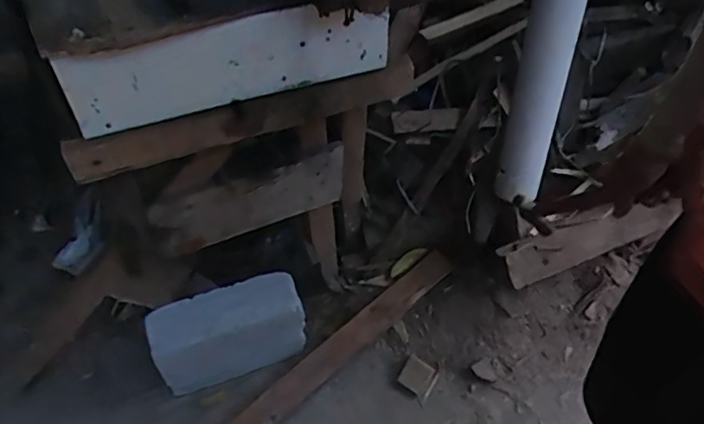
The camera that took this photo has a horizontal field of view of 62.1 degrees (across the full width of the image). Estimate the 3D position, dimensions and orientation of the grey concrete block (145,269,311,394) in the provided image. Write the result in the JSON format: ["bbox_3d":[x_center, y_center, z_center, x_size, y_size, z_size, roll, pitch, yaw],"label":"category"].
[{"bbox_3d":[-0.243,0.239,1.162,0.286,0.202,0.106,-17,51,-15],"label":"grey concrete block"}]

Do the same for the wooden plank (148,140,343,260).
[{"bbox_3d":[-0.163,-0.013,1.014,0.339,0.145,0.027,-22,52,-19],"label":"wooden plank"}]

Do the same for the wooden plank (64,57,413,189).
[{"bbox_3d":[-0.142,-0.140,0.865,0.519,0.070,0.031,-18,51,-15],"label":"wooden plank"}]

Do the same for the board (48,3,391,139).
[{"bbox_3d":[-0.153,-0.201,0.786,0.431,0.143,0.019,-18,59,-11],"label":"board"}]

